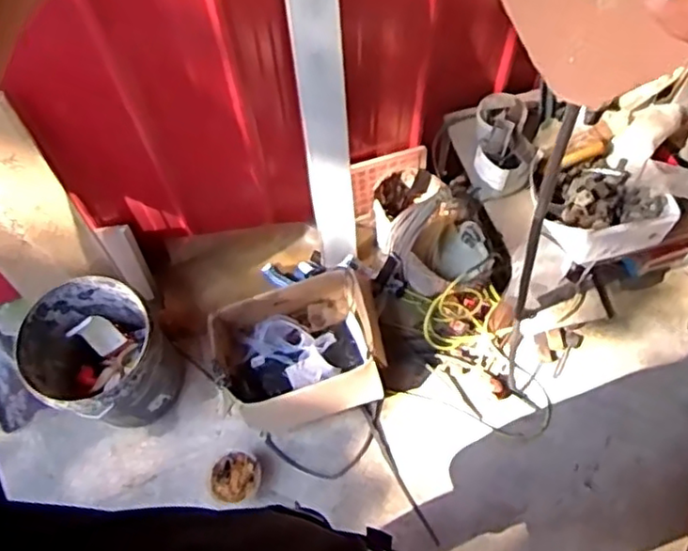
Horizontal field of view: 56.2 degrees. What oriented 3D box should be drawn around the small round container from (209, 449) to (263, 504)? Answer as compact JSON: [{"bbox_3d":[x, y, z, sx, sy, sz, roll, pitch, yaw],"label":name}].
[{"bbox_3d":[-0.272,0.506,1.629,0.124,0.063,0.131,0,65,1],"label":"small round container"}]

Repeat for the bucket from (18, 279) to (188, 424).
[{"bbox_3d":[-0.583,0.208,1.605,0.290,0.328,0.294,0,65,1],"label":"bucket"}]

